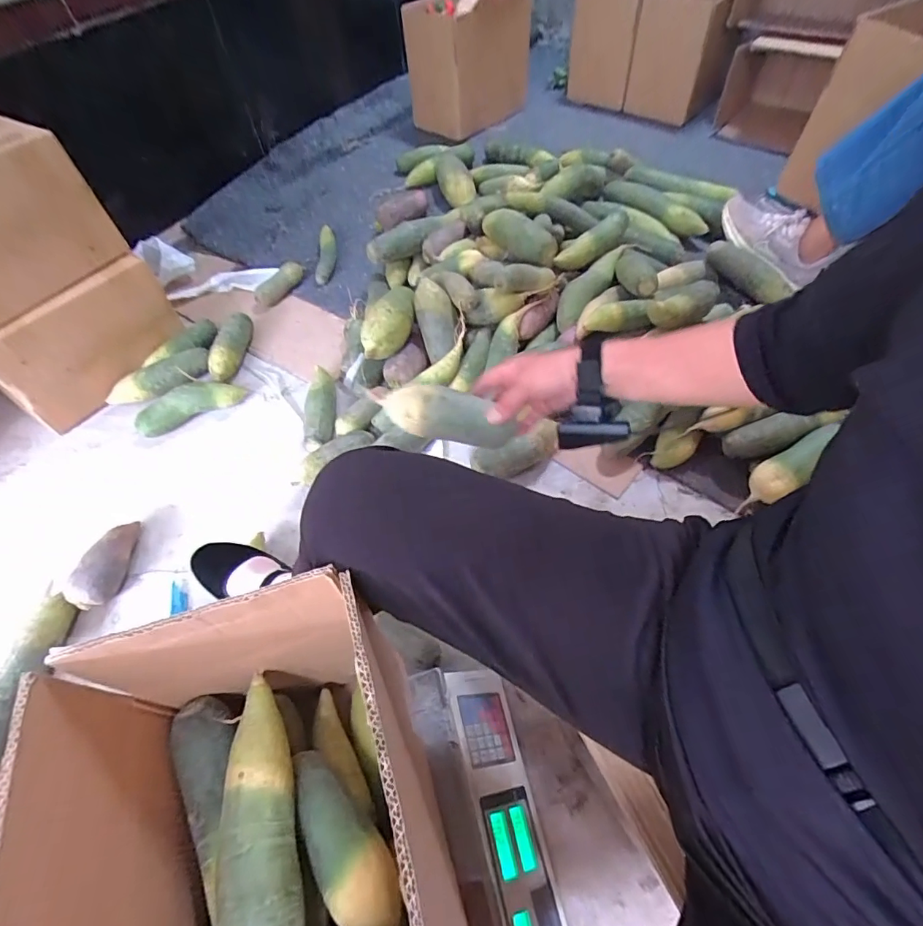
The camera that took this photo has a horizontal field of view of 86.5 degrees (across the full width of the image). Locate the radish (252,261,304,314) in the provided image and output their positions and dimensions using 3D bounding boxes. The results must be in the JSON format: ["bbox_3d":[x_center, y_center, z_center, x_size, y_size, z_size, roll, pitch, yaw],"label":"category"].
[{"bbox_3d":[-0.434,-0.423,1.159,0.046,0.042,0.158,29,63,20],"label":"radish"}]

